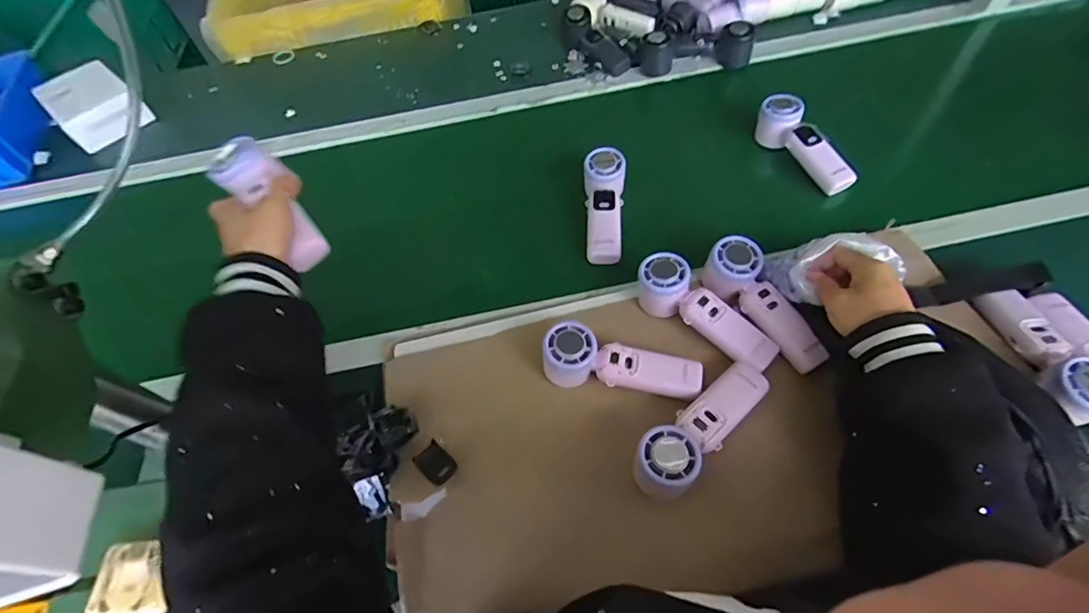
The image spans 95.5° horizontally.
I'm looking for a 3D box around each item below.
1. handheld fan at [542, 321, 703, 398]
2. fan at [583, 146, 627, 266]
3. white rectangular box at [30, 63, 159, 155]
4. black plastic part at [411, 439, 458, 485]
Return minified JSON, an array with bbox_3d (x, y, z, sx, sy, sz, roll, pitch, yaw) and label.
[{"bbox_3d":[0.081,0.058,0.522,0.166,0.049,0.055,5,58,8],"label":"handheld fan"},{"bbox_3d":[0.079,-0.135,0.653,0.054,0.047,0.164,2,57,5],"label":"fan"},{"bbox_3d":[-0.802,-0.361,0.879,0.187,0.063,0.125,36,66,24],"label":"white rectangular box"},{"bbox_3d":[-0.111,0.161,0.508,0.039,0.010,0.030,36,66,24],"label":"black plastic part"}]

